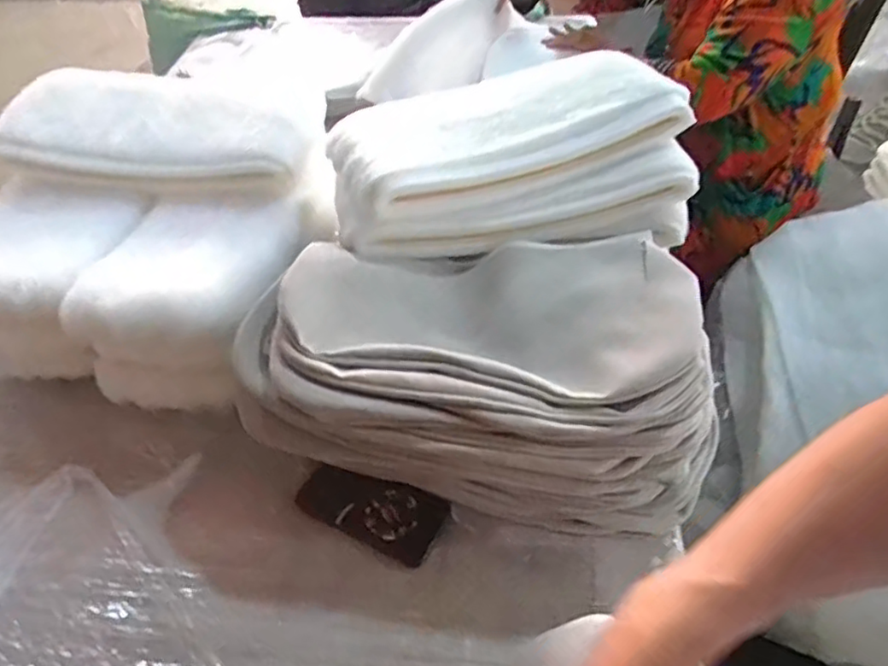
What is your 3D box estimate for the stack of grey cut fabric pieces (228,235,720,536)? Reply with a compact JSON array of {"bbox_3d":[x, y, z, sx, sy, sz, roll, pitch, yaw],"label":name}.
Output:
[{"bbox_3d":[0.051,0.030,0.747,0.495,0.184,0.311,8,49,11],"label":"stack of grey cut fabric pieces"}]

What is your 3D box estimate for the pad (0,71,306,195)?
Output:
[{"bbox_3d":[-0.415,-0.309,0.948,0.452,0.050,0.213,6,68,6],"label":"pad"}]

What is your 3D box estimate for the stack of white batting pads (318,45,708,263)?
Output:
[{"bbox_3d":[0.094,-0.243,0.882,0.463,0.130,0.297,-3,47,1],"label":"stack of white batting pads"}]

